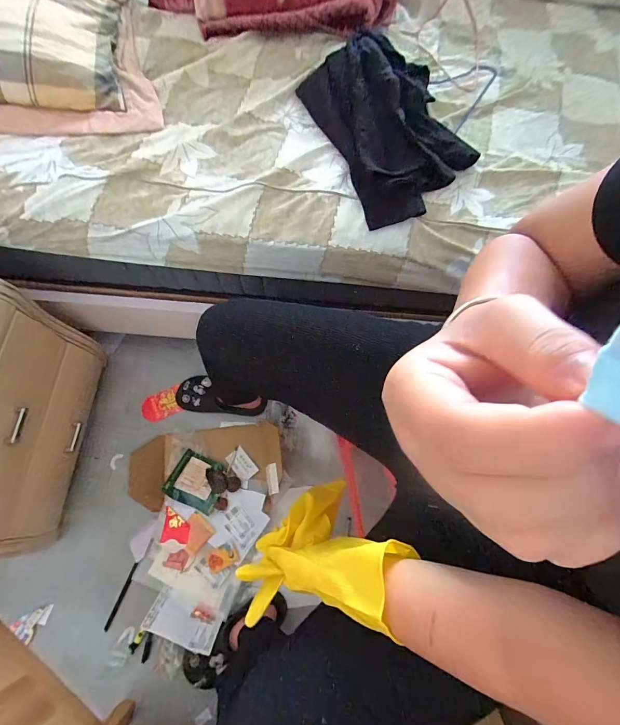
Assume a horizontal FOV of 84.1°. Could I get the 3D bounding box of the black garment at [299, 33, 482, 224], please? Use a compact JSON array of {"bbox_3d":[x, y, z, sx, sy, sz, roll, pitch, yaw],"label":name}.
[{"bbox_3d":[0.164,-0.470,0.658,0.254,0.082,0.388,-20,72,-9],"label":"black garment"}]

